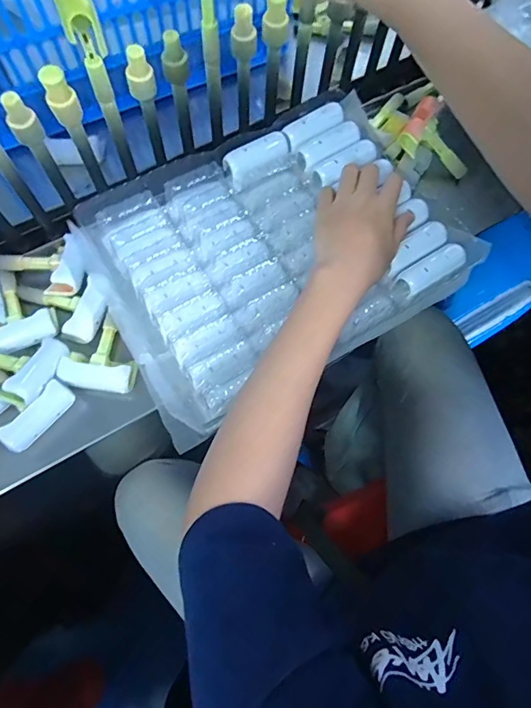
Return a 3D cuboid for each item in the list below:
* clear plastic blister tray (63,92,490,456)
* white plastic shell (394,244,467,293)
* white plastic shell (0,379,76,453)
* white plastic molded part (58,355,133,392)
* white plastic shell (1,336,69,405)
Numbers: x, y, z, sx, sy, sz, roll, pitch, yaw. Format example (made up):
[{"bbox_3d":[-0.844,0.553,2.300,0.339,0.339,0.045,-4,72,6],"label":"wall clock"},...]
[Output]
[{"bbox_3d":[-0.004,-0.130,0.484,0.354,0.043,0.312,-30,74,-12],"label":"clear plastic blister tray"},{"bbox_3d":[0.177,-0.091,0.460,0.075,0.009,0.025,-29,73,-11],"label":"white plastic shell"},{"bbox_3d":[-0.230,0.063,0.448,0.032,0.015,0.075,47,73,-18],"label":"white plastic shell"},{"bbox_3d":[-0.178,0.021,0.459,0.071,0.016,0.027,10,70,2],"label":"white plastic molded part"},{"bbox_3d":[-0.231,0.014,0.451,0.032,0.014,0.075,15,51,4],"label":"white plastic shell"}]

